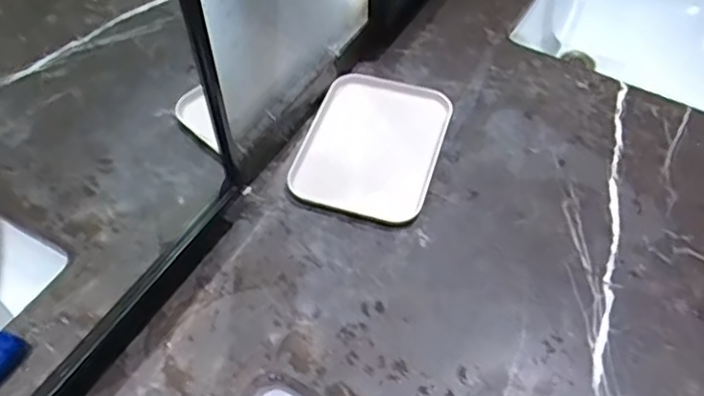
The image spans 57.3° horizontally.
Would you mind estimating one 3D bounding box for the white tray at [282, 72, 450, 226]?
[{"bbox_3d":[0.023,-0.065,0.741,0.153,0.019,0.185,15,54,10],"label":"white tray"}]

